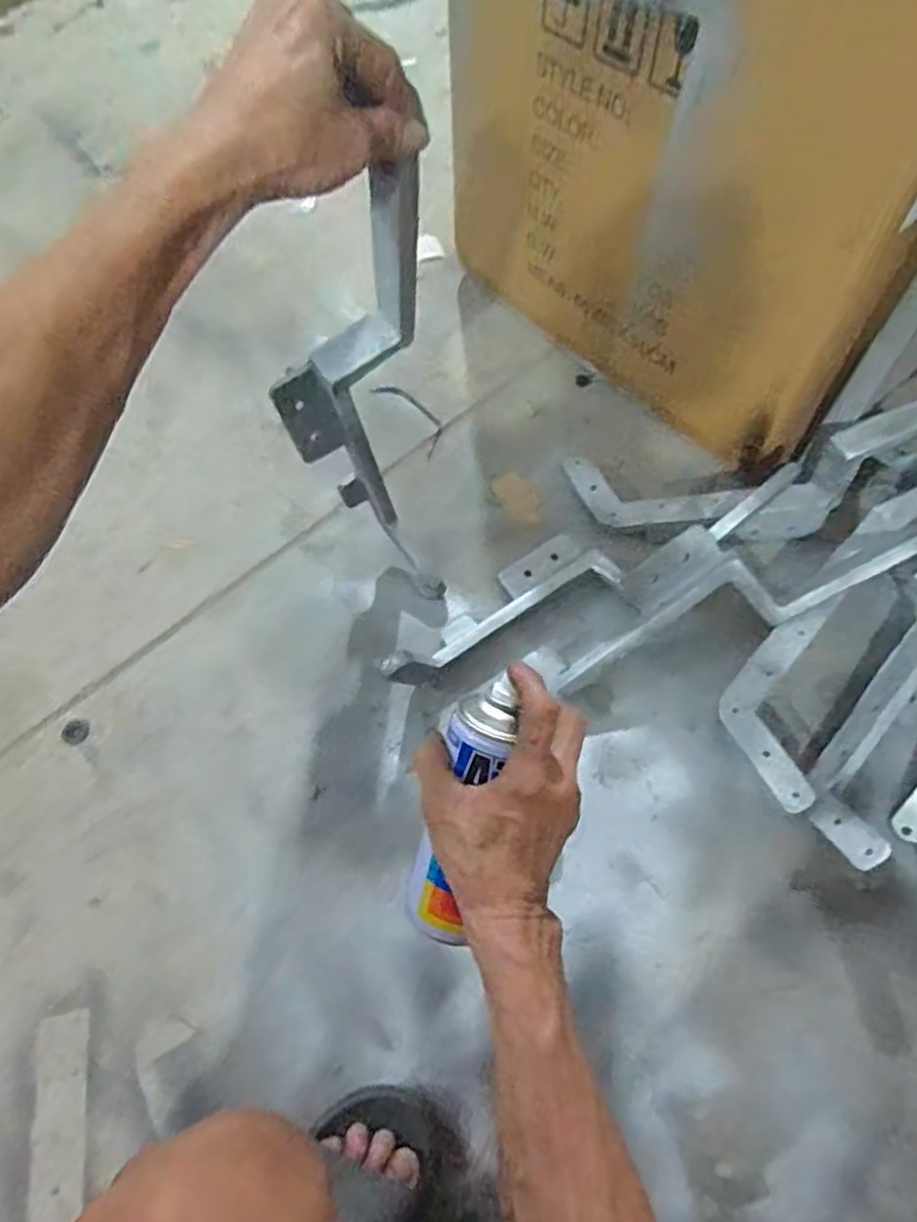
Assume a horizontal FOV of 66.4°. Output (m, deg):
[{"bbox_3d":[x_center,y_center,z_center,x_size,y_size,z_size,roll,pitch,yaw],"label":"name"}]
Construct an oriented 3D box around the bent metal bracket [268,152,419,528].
[{"bbox_3d":[-0.089,-0.202,0.602,0.125,0.397,0.056,15,63,-8],"label":"bent metal bracket"}]

